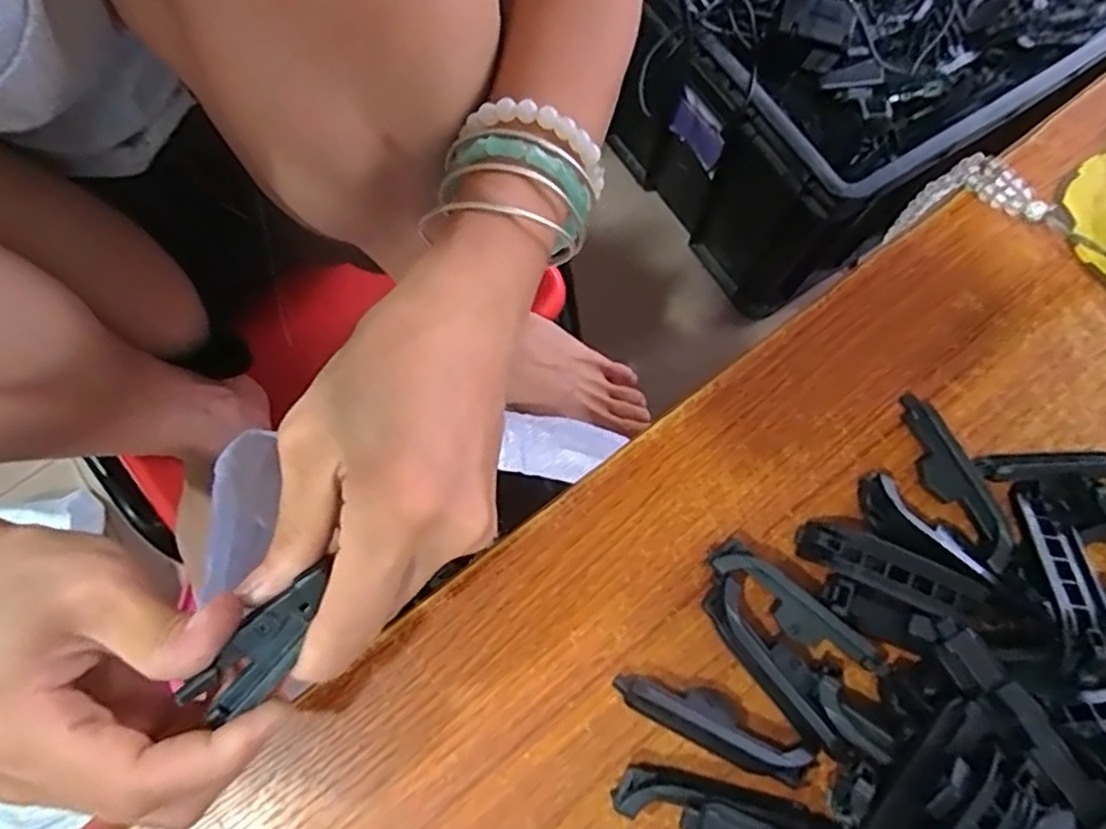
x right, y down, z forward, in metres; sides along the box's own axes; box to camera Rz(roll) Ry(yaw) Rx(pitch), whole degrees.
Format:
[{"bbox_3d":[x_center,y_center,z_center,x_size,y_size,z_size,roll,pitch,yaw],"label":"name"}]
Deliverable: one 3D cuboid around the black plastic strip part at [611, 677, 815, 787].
[{"bbox_3d":[0.058,0.114,0.248,0.071,0.020,0.020,27,76,5],"label":"black plastic strip part"}]

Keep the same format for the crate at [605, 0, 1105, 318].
[{"bbox_3d":[0.403,-0.492,0.857,0.581,0.306,0.428,-33,78,-9],"label":"crate"}]

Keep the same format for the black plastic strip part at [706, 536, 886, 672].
[{"bbox_3d":[0.092,0.075,0.259,0.071,0.020,0.015,38,77,8],"label":"black plastic strip part"}]

